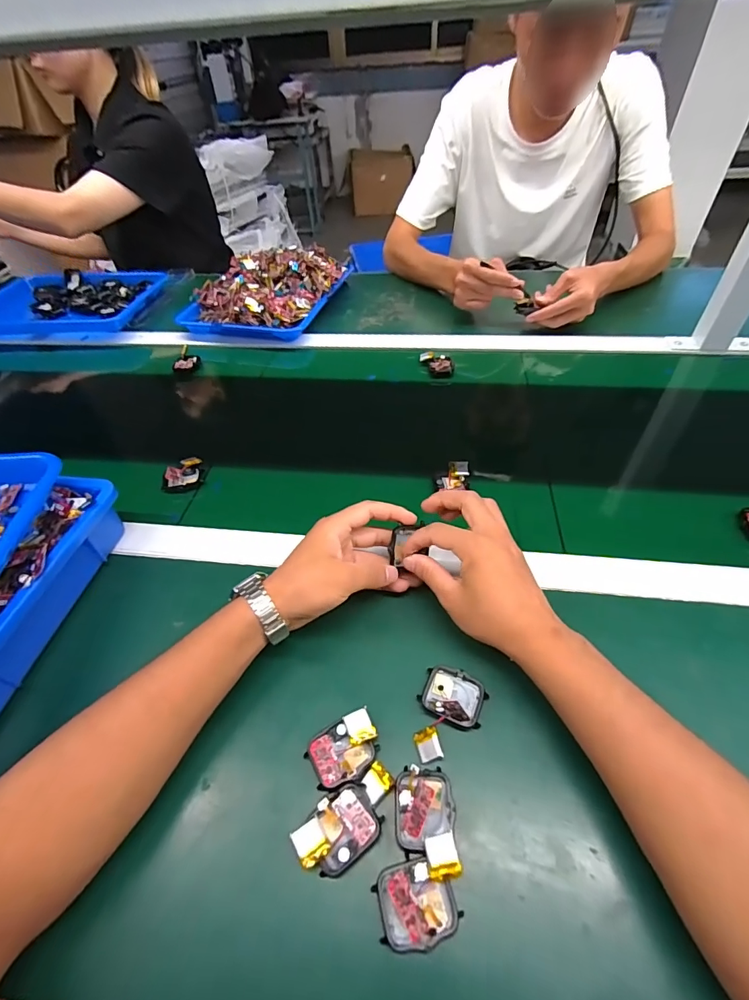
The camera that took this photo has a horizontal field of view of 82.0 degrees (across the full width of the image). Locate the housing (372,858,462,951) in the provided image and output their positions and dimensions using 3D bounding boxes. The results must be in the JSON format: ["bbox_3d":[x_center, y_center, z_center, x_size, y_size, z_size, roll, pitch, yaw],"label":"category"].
[{"bbox_3d":[0.025,0.239,0.256,0.045,0.012,0.038,-12,49,-6],"label":"housing"}]

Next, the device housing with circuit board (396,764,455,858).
[{"bbox_3d":[0.033,0.203,0.283,0.037,0.018,0.045,-1,48,3],"label":"device housing with circuit board"}]

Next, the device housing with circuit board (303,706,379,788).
[{"bbox_3d":[-0.021,0.178,0.308,0.050,0.010,0.037,-26,52,-18],"label":"device housing with circuit board"}]

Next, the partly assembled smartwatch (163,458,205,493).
[{"bbox_3d":[-0.236,-0.031,0.527,0.045,0.019,0.044,-14,49,-8],"label":"partly assembled smartwatch"}]

